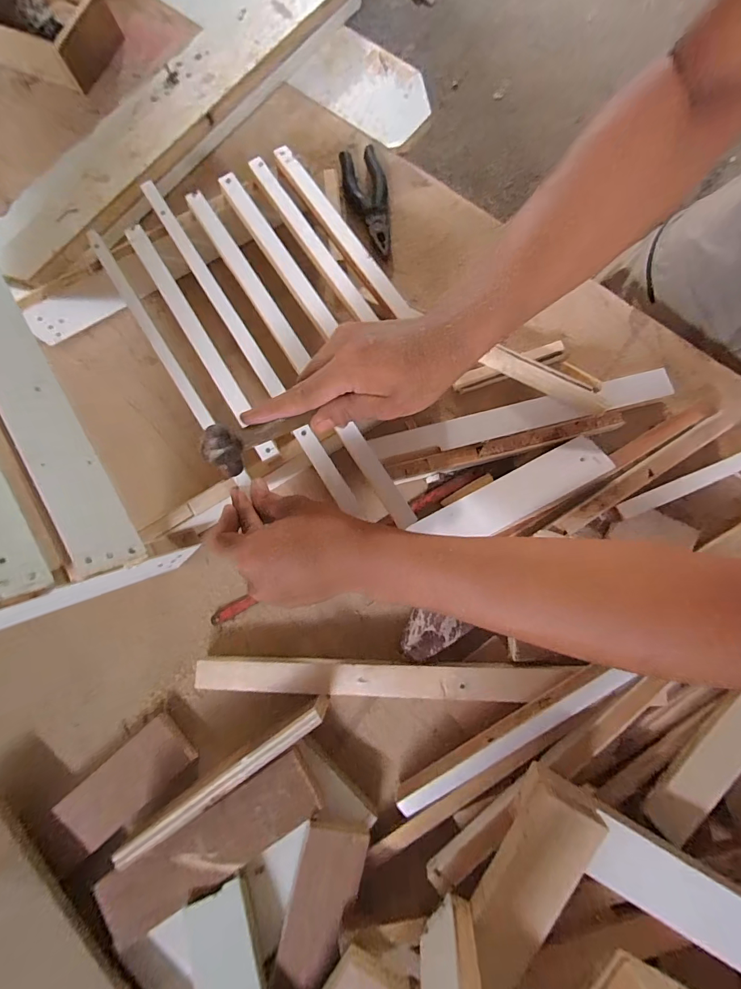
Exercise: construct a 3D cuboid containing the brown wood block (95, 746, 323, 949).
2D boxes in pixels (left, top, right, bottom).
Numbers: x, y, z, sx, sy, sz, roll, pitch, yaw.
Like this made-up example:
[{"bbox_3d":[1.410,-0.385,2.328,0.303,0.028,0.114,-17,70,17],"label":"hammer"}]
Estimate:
[{"bbox_3d":[-0.133,0.292,0.328,0.187,0.015,0.049,-32,80,-3],"label":"brown wood block"}]

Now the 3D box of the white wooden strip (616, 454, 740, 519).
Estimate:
[{"bbox_3d":[0.349,-0.024,0.393,0.231,0.013,0.016,-22,79,-2],"label":"white wooden strip"}]

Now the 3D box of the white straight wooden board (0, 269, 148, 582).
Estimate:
[{"bbox_3d":[-0.286,-0.083,0.329,0.008,0.050,0.334,-41,78,36],"label":"white straight wooden board"}]

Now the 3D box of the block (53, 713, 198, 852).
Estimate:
[{"bbox_3d":[-0.219,0.257,0.354,0.117,0.011,0.051,-41,80,-5],"label":"block"}]

